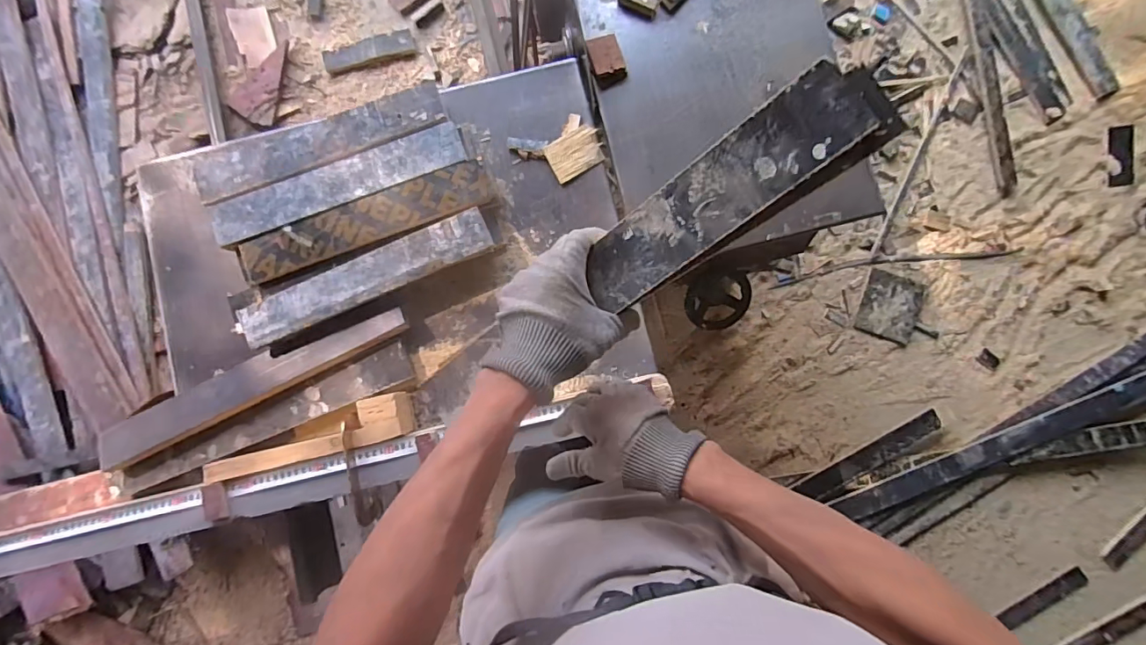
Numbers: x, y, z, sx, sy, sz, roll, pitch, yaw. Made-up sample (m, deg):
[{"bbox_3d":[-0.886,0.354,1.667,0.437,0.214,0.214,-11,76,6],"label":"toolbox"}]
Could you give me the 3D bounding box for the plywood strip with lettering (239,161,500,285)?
[{"bbox_3d":[-0.297,-0.143,0.715,0.370,0.014,0.068,-20,91,1],"label":"plywood strip with lettering"}]

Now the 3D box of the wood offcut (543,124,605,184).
[{"bbox_3d":[0.005,-0.264,0.764,0.088,0.009,0.062,-30,99,4],"label":"wood offcut"}]

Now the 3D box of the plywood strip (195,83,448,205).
[{"bbox_3d":[-0.369,-0.265,0.719,0.365,0.012,0.065,-20,89,0],"label":"plywood strip"}]

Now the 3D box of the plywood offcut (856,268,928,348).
[{"bbox_3d":[1.007,-0.047,1.562,0.186,0.023,0.204,19,91,-5],"label":"plywood offcut"}]

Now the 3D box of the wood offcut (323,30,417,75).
[{"bbox_3d":[-0.358,-0.475,0.863,0.159,0.018,0.046,-14,85,-1],"label":"wood offcut"}]

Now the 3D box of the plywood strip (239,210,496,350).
[{"bbox_3d":[-0.297,-0.064,0.707,0.372,0.009,0.063,-24,89,0],"label":"plywood strip"}]

